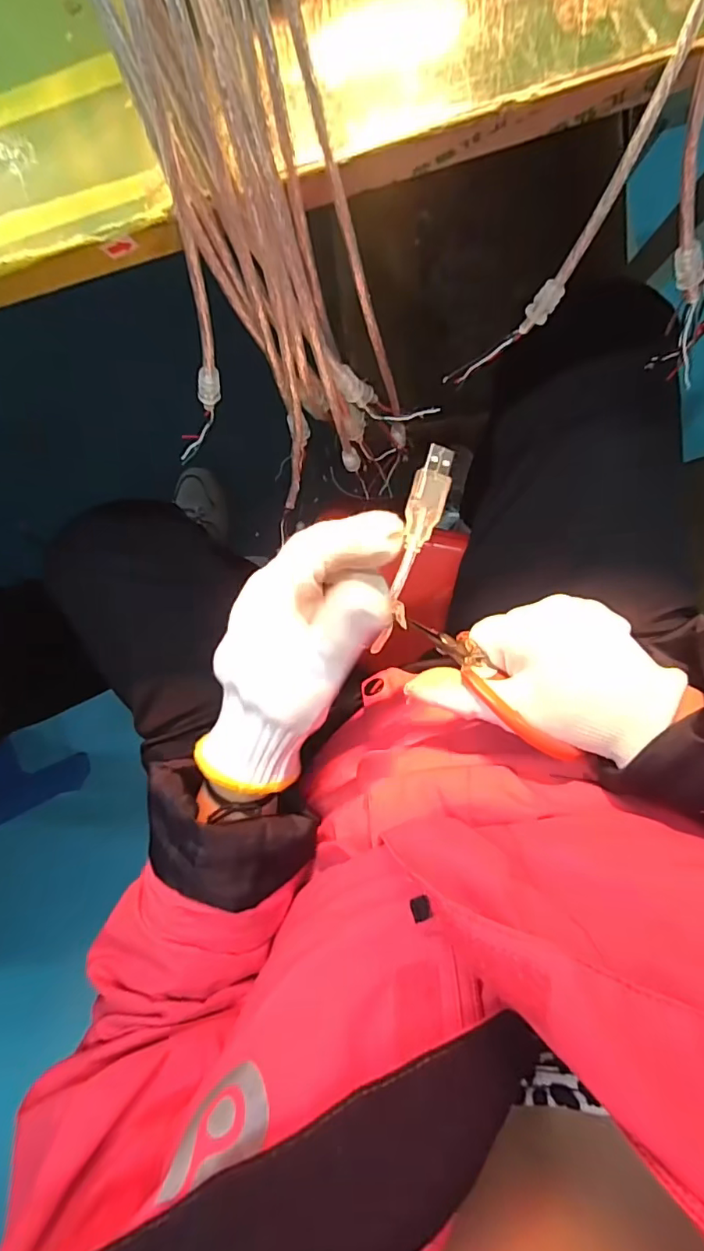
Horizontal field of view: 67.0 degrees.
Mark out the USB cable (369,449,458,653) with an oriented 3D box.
[{"bbox_3d":[0.029,-0.035,0.259,0.017,0.010,0.103,15,100,1],"label":"USB cable"}]

